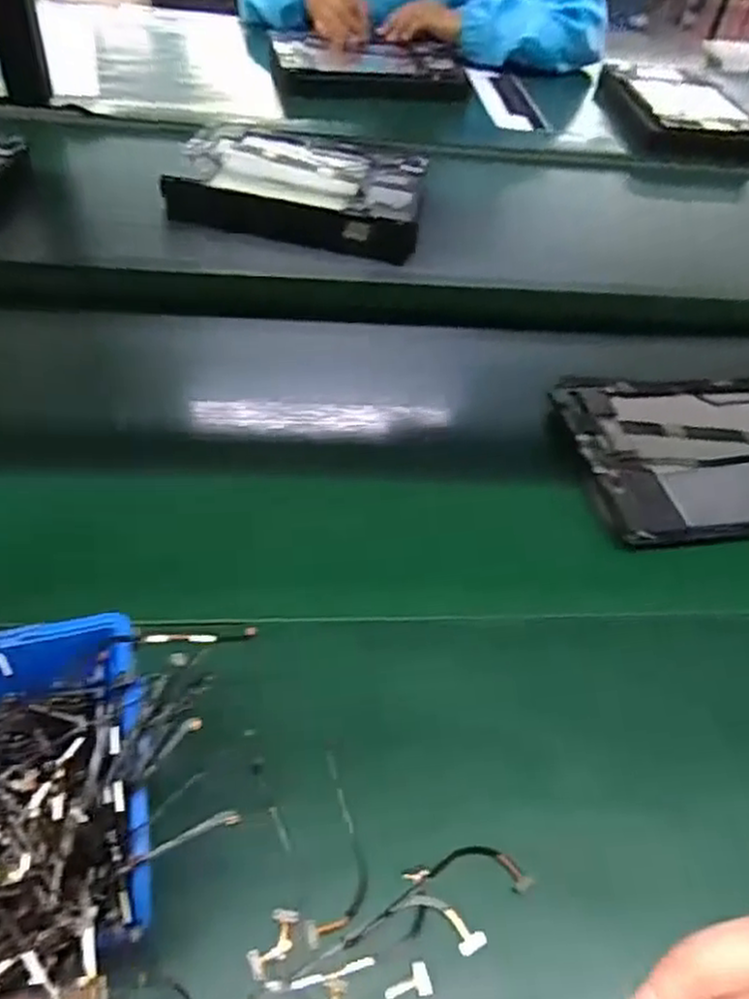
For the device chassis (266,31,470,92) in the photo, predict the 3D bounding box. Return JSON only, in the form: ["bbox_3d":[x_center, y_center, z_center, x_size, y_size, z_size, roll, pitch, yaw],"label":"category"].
[{"bbox_3d":[-0.004,-0.561,0.924,0.249,0.034,0.132,-1,51,-7],"label":"device chassis"}]

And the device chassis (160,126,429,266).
[{"bbox_3d":[-0.073,-0.322,0.738,0.246,0.060,0.149,10,47,0],"label":"device chassis"}]

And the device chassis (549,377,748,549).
[{"bbox_3d":[0.269,-0.038,0.534,0.249,0.024,0.155,-4,49,-12],"label":"device chassis"}]

